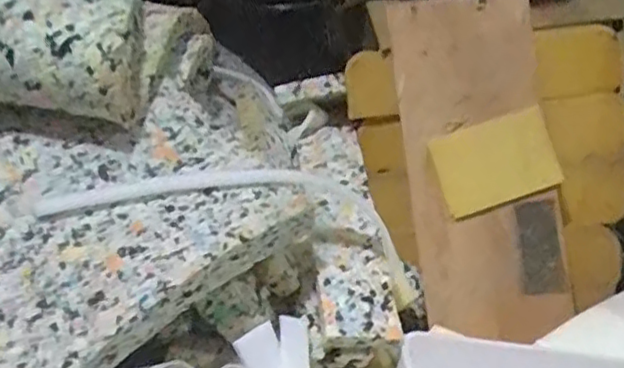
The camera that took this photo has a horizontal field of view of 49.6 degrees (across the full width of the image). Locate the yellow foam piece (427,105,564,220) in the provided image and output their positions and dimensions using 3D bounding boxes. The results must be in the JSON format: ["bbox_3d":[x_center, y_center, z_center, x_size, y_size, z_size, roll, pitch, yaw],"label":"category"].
[{"bbox_3d":[0.320,-0.038,1.175,0.214,0.142,0.014,-18,-5,-10],"label":"yellow foam piece"}]

